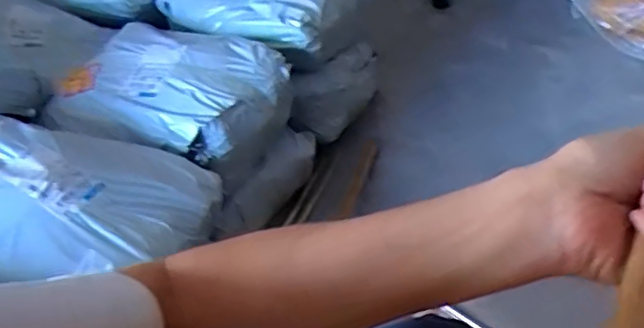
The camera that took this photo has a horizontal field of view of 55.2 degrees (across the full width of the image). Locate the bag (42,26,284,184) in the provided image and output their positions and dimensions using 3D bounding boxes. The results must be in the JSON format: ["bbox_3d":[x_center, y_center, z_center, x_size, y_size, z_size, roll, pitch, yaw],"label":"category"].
[{"bbox_3d":[-0.277,-0.115,1.134,0.368,0.141,0.315,20,49,28],"label":"bag"}]

